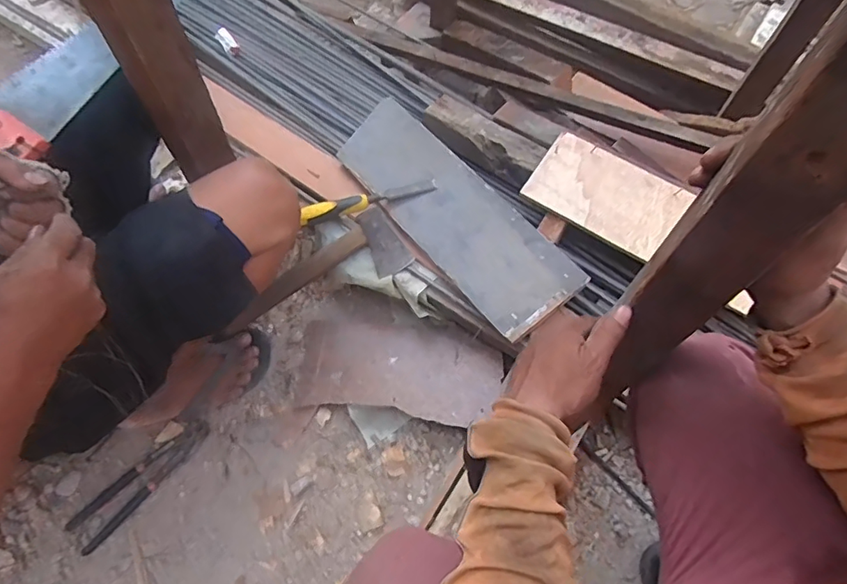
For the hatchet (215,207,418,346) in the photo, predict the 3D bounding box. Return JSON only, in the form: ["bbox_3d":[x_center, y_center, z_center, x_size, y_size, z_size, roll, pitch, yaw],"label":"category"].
[{"bbox_3d":[-0.191,-0.022,0.857,0.333,0.054,0.120,-30,64,9],"label":"hatchet"}]

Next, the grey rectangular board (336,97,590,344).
[{"bbox_3d":[0.037,-0.140,0.858,0.152,0.021,0.485,-39,65,-7],"label":"grey rectangular board"}]

